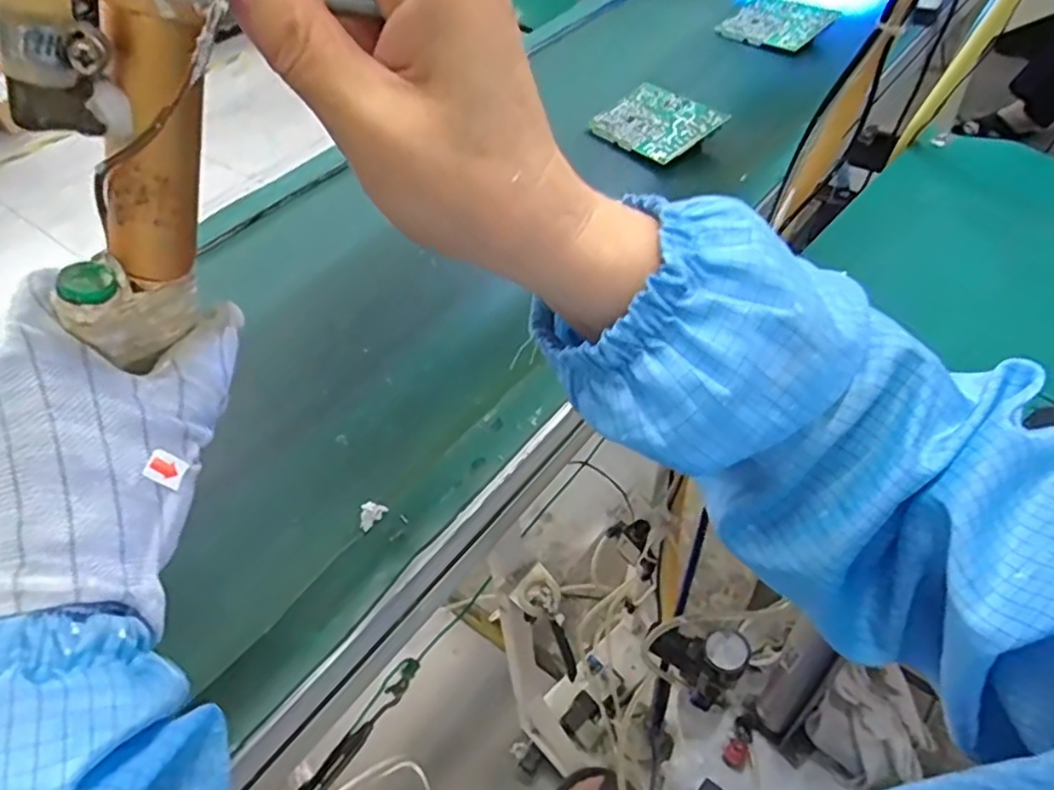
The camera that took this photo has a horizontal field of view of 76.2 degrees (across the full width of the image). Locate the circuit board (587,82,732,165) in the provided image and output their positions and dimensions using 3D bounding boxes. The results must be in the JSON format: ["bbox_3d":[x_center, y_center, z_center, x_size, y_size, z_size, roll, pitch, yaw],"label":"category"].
[{"bbox_3d":[0.144,-0.312,0.766,0.095,0.009,0.138,-39,51,-6],"label":"circuit board"}]

